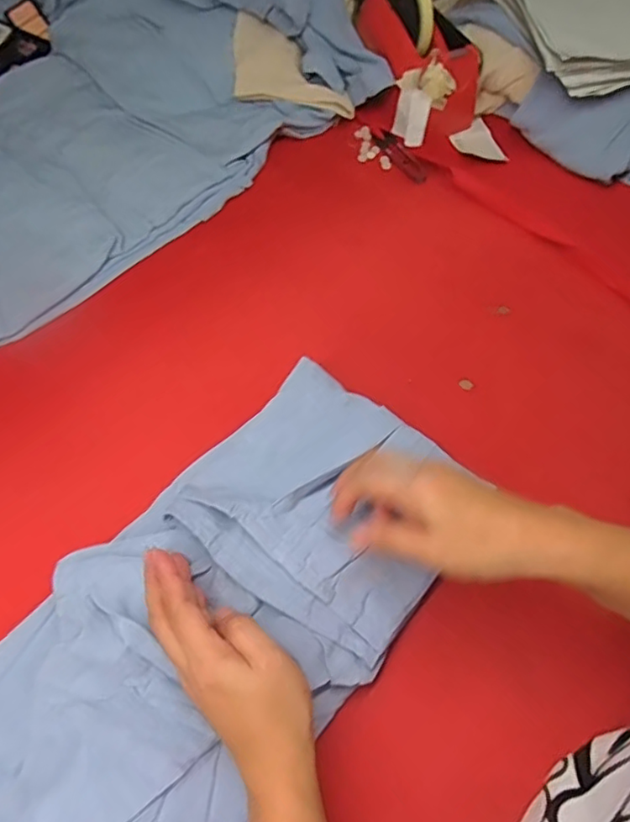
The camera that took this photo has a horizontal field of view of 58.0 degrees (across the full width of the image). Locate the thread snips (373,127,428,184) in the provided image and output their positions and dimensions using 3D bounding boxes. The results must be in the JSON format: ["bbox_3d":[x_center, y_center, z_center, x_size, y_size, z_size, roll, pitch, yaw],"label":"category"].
[{"bbox_3d":[0.103,-0.304,0.679,0.024,0.007,0.104,-24,64,-14],"label":"thread snips"}]

